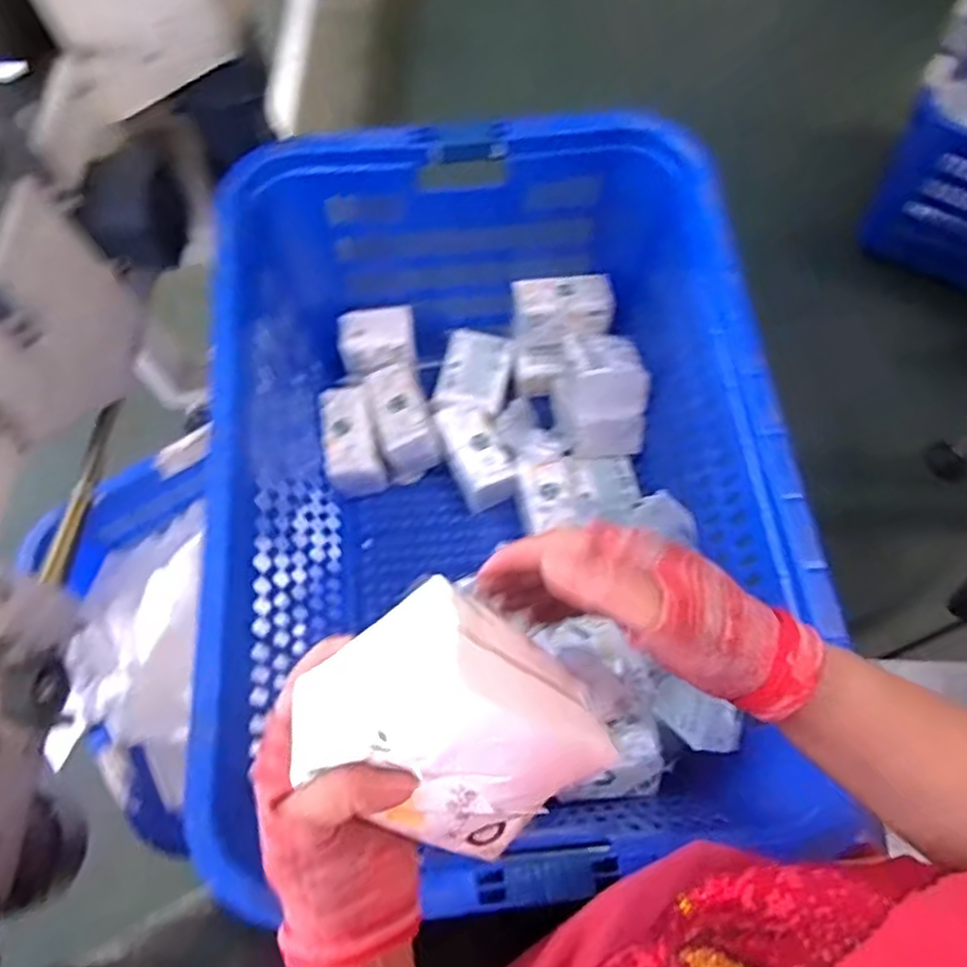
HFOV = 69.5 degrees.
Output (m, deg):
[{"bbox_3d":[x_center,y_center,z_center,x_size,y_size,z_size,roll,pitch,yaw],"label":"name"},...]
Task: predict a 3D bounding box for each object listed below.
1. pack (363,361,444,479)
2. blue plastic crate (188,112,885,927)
[{"bbox_3d":[-0.108,-0.086,0.939,0.076,0.089,0.129,-19,69,-8],"label":"pack"},{"bbox_3d":[0.011,0.017,0.776,0.497,0.366,0.692,-5,68,-2],"label":"blue plastic crate"}]

